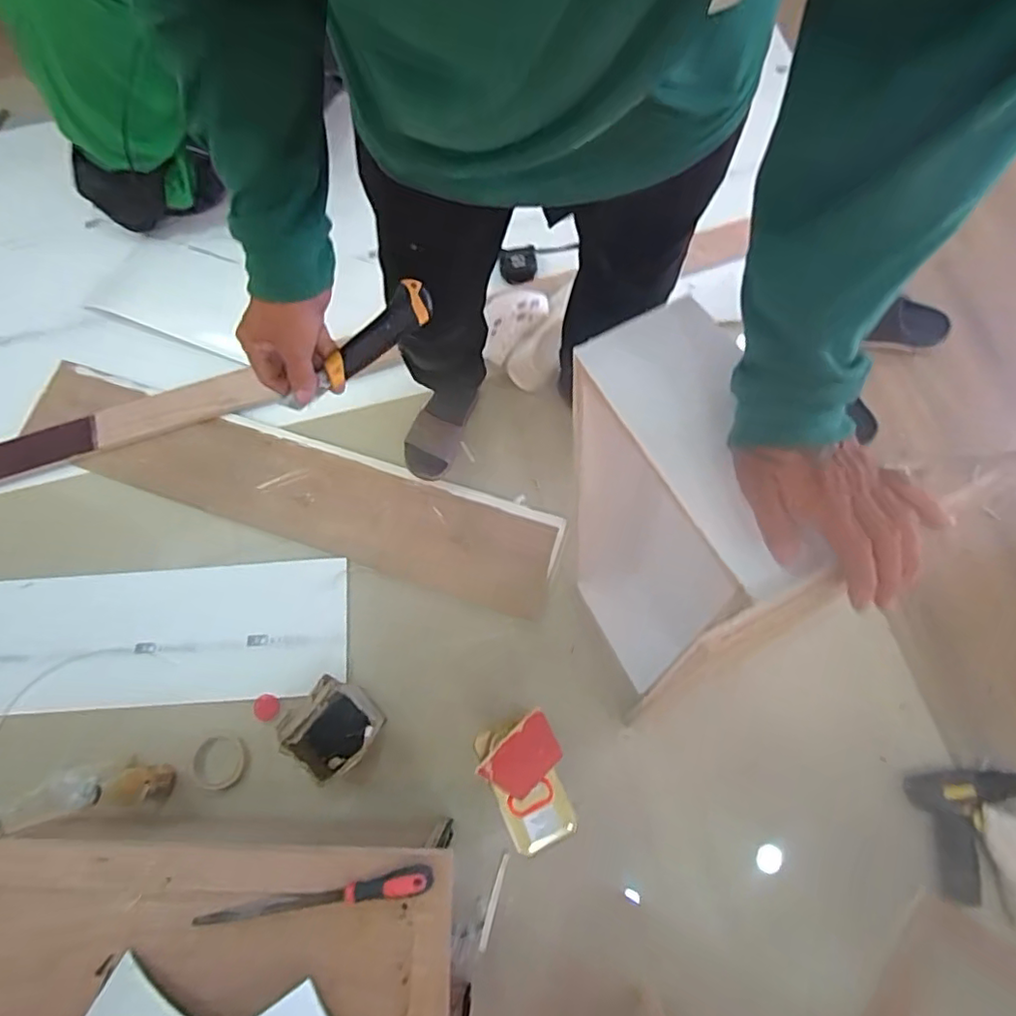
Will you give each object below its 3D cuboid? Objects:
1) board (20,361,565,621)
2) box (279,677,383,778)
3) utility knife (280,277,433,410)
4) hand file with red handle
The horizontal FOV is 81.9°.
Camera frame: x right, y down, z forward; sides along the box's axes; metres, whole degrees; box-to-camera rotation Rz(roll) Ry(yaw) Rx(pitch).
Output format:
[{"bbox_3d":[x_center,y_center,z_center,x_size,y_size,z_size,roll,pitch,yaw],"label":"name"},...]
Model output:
[{"bbox_3d":[-0.438,-0.046,1.151,1.088,0.024,0.201,18,75,6],"label":"board"},{"bbox_3d":[-0.289,0.366,0.979,0.138,0.102,0.135,36,77,11],"label":"box"},{"bbox_3d":[-0.141,-0.155,0.570,0.030,0.027,0.174,42,79,12],"label":"utility knife"},{"bbox_3d":[-0.238,0.475,0.712,0.293,0.028,0.027,-9,74,-2],"label":"hand file with red handle"}]

